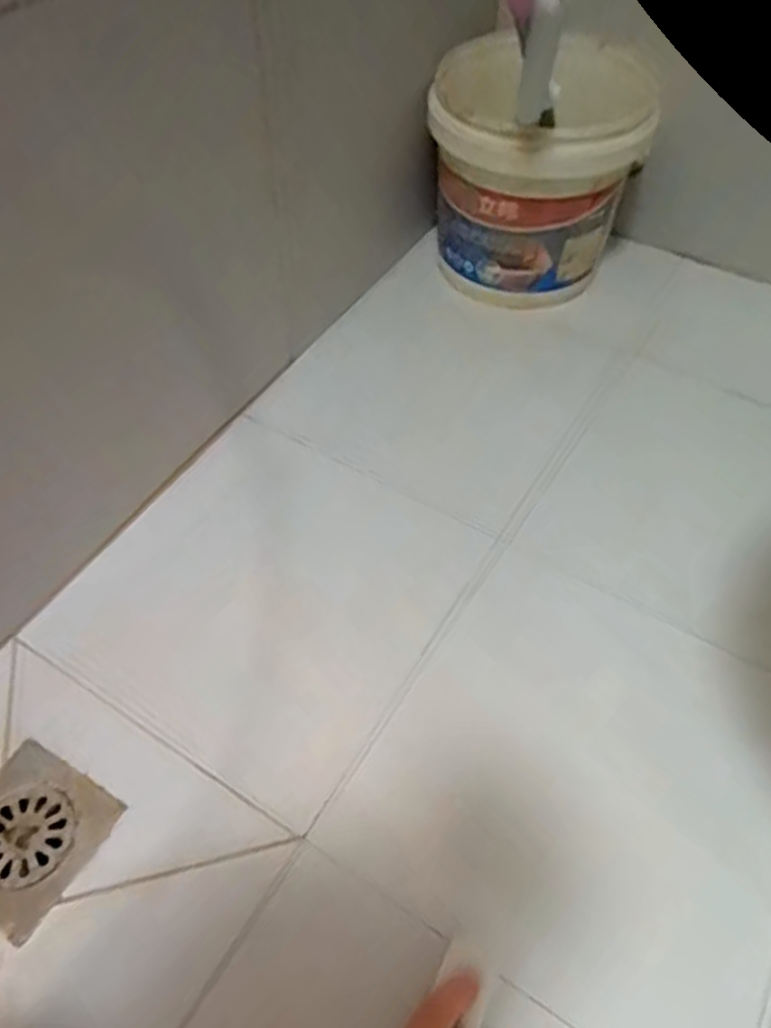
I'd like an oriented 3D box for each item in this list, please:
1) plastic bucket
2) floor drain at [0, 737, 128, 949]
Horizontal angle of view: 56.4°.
[{"bbox_3d":[0.162,-0.391,0.816,0.224,0.207,0.228,6,58,2],"label":"plastic bucket"},{"bbox_3d":[-0.256,0.227,0.510,0.099,0.012,0.103,27,59,16],"label":"floor drain"}]

